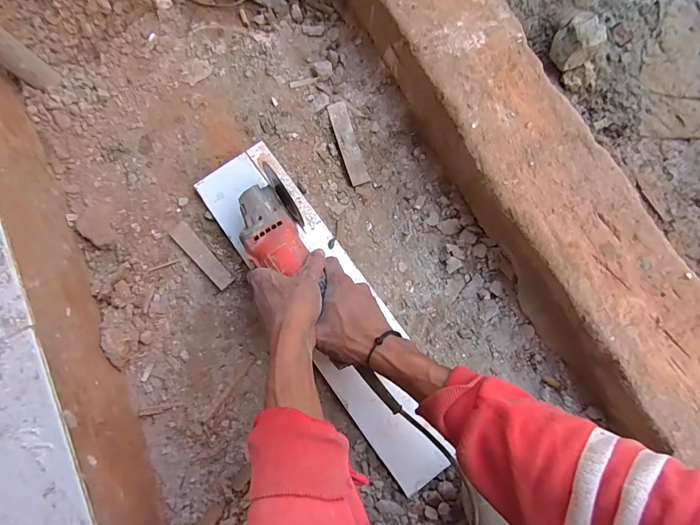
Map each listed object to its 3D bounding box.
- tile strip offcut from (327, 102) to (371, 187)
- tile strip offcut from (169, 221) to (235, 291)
[{"bbox_3d":[-0.002,-0.173,0.575,0.028,0.005,0.123,-18,86,-4],"label":"tile strip offcut"},{"bbox_3d":[-0.205,-0.009,0.549,0.026,0.009,0.114,-43,80,-7],"label":"tile strip offcut"}]

